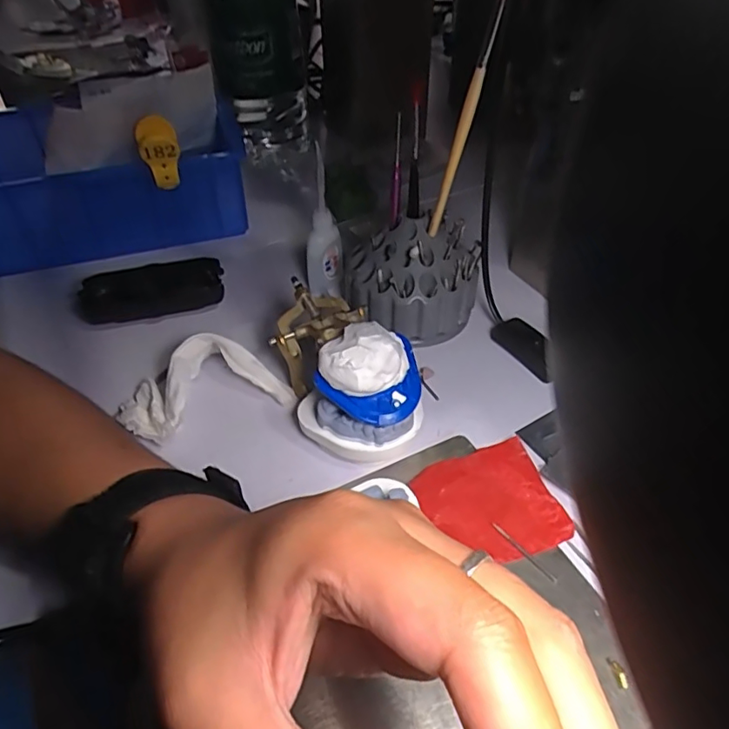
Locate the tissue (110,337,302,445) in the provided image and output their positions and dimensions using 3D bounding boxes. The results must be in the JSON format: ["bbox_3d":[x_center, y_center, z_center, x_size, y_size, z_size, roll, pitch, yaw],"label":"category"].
[{"bbox_3d":[-0.113,0.013,0.378,0.110,0.042,0.067,-22,47,-20],"label":"tissue"}]

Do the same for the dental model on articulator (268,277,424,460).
[{"bbox_3d":[-0.016,0.001,0.355,0.066,0.081,0.120,-21,47,-19],"label":"dental model on articulator"}]

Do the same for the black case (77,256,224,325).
[{"bbox_3d":[-0.178,-0.061,0.467,0.113,0.034,0.043,-10,44,-8],"label":"black case"}]

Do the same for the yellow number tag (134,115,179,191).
[{"bbox_3d":[-0.178,-0.185,0.481,0.032,0.061,0.028,-14,67,-12],"label":"yellow number tag"}]

